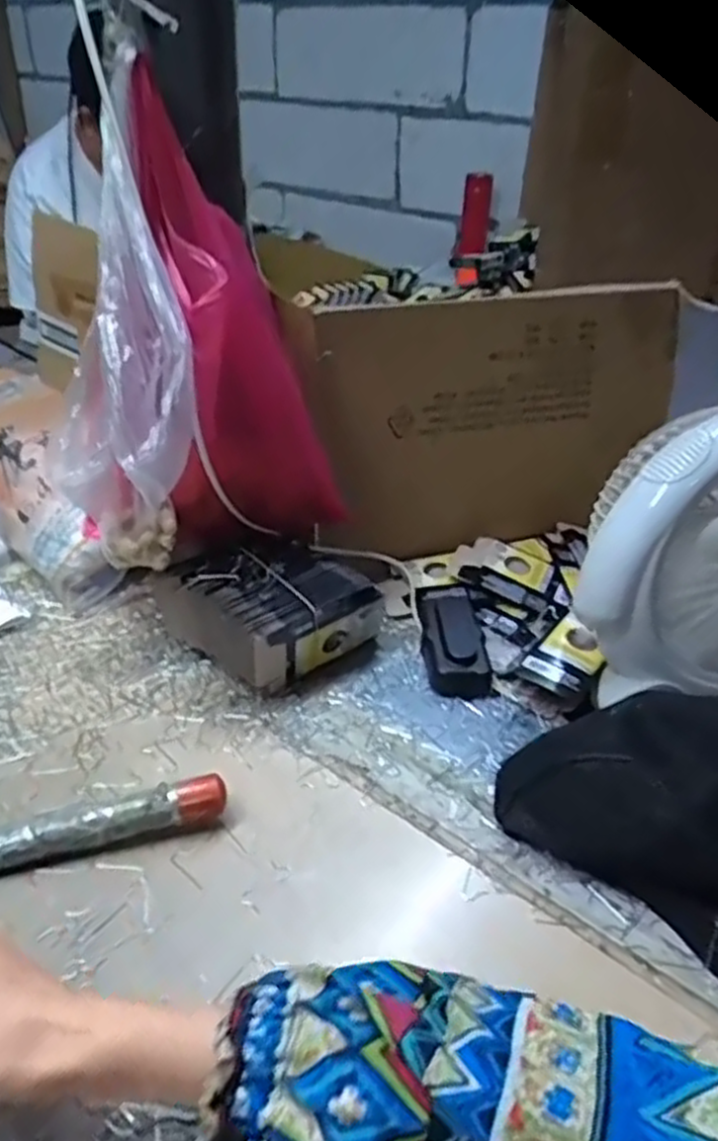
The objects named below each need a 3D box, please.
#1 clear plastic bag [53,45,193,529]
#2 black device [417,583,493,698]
[{"bbox_3d":[-0.153,-0.172,0.501,0.092,0.291,0.094,4,12,-4],"label":"clear plastic bag"},{"bbox_3d":[0.078,0.054,0.654,0.051,0.034,0.134,0,34,-4],"label":"black device"}]

